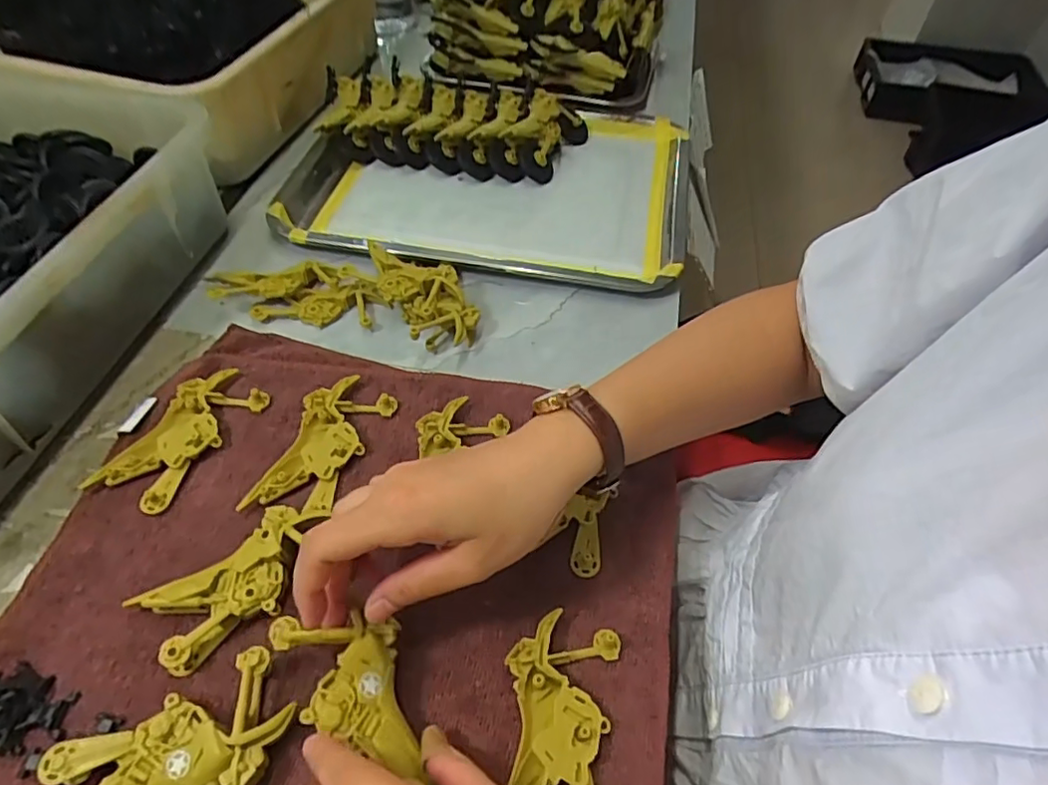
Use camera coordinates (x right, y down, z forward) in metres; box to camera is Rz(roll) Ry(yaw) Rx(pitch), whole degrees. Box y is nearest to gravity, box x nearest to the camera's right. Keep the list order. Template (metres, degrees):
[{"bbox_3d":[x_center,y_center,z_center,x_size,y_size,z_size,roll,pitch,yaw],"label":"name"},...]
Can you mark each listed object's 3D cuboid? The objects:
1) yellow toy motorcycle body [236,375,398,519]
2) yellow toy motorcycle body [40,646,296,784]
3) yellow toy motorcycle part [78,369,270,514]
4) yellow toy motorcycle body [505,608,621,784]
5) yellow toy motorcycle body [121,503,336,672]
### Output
[{"bbox_3d":[-0.123,0.033,0.373,0.050,0.014,0.097,16,53,10],"label":"yellow toy motorcycle body"},{"bbox_3d":[-0.154,0.160,0.266,0.094,0.022,0.052,-24,57,-19],"label":"yellow toy motorcycle body"},{"bbox_3d":[-0.213,0.026,0.380,0.049,0.011,0.098,25,55,16],"label":"yellow toy motorcycle part"},{"bbox_3d":[0.015,0.156,0.284,0.051,0.009,0.093,9,52,5],"label":"yellow toy motorcycle body"},{"bbox_3d":[-0.149,0.099,0.314,0.096,0.021,0.045,-32,60,-24],"label":"yellow toy motorcycle body"}]

